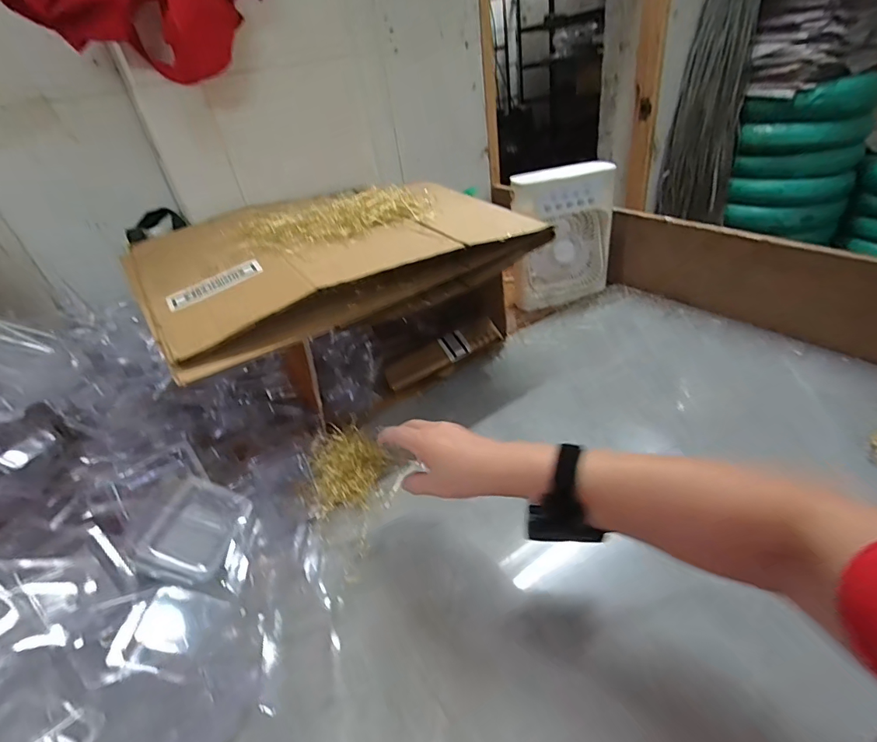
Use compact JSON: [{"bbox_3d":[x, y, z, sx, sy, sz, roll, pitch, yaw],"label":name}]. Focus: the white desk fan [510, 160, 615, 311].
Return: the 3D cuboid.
[{"bbox_3d":[0.254,-0.276,0.916,0.202,0.243,0.079,-16,35,-10],"label":"white desk fan"}]

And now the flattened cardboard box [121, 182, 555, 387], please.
[{"bbox_3d":[-0.149,-0.185,0.664,0.521,0.089,0.348,-27,39,-25],"label":"flattened cardboard box"}]

